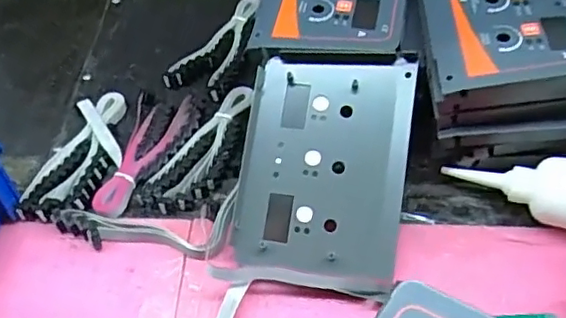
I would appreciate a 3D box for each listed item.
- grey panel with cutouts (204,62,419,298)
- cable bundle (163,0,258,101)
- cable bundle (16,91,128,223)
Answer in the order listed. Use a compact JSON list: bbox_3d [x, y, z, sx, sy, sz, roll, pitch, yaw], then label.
[{"bbox_3d":[0.032,0.009,0.488,0.130,0.009,0.185,7,79,9],"label":"grey panel with cutouts"},{"bbox_3d":[-0.066,-0.126,0.651,0.066,0.012,0.148,16,52,18],"label":"cable bundle"},{"bbox_3d":[-0.182,-0.006,0.561,0.064,0.016,0.153,6,49,10],"label":"cable bundle"}]

